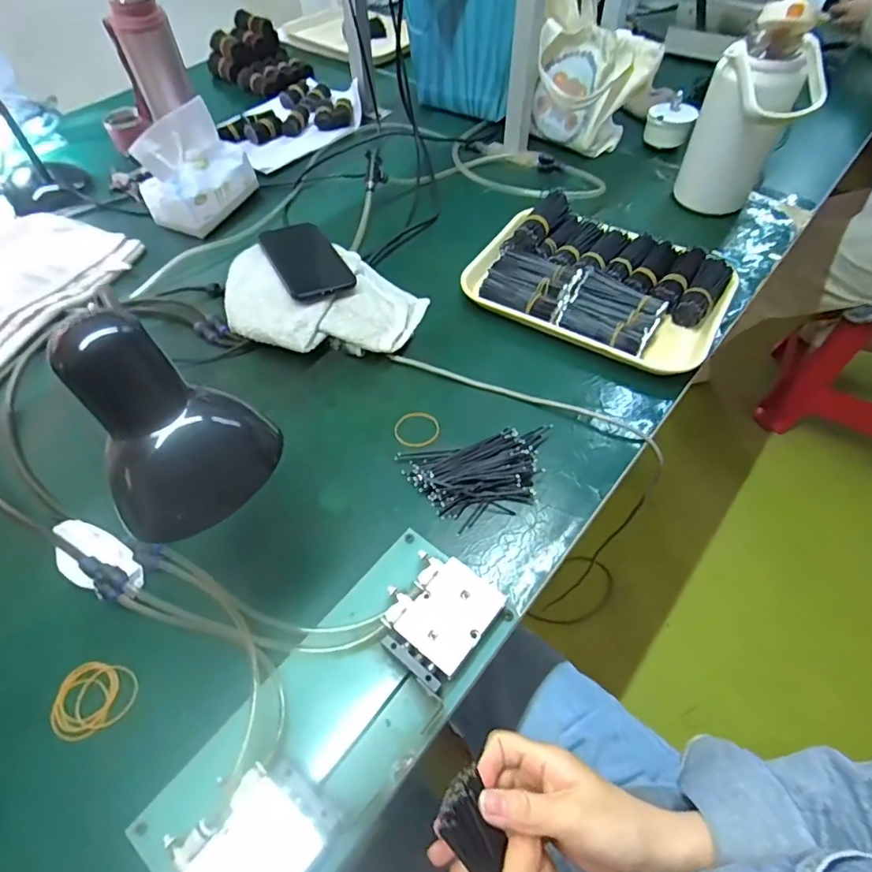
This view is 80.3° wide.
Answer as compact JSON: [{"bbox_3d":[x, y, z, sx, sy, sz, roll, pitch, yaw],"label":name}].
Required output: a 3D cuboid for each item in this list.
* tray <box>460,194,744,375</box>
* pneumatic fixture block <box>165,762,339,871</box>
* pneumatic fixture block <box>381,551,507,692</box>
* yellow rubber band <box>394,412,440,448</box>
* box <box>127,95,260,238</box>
[{"bbox_3d":[0.198,-0.192,0.635,0.293,0.053,0.212,25,58,19],"label":"tray"},{"bbox_3d":[-0.113,0.254,0.320,0.069,0.018,0.087,34,61,24],"label":"pneumatic fixture block"},{"bbox_3d":[0.000,0.141,0.405,0.076,0.025,0.085,34,61,23],"label":"pneumatic fixture block"},{"bbox_3d":[-0.018,-0.007,0.538,0.049,0.005,0.046,-1,53,1],"label":"yellow rubber band"},{"bbox_3d":[-0.346,-0.386,0.744,0.089,0.122,0.149,26,58,19],"label":"box"}]

